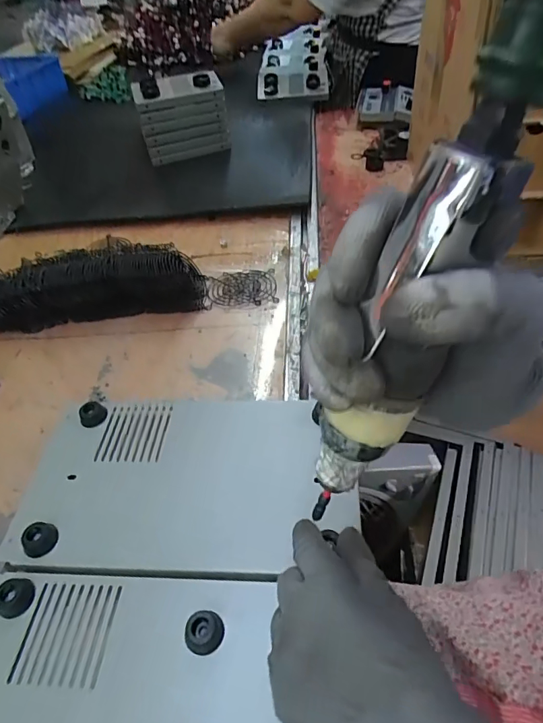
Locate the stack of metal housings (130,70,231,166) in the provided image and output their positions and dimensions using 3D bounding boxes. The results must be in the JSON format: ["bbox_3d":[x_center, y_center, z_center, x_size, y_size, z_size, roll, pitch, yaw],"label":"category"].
[{"bbox_3d":[-0.157,-0.442,0.826,0.153,0.133,0.095,-8,46,-1],"label":"stack of metal housings"}]

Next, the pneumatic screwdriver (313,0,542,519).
[{"bbox_3d":[0.056,-0.024,0.174,0.025,0.248,0.026,-11,43,-32],"label":"pneumatic screwdriver"}]

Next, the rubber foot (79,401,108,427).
[{"bbox_3d":[-0.166,0.049,0.428,0.024,0.013,0.021,-30,51,-21],"label":"rubber foot"}]

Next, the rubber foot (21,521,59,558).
[{"bbox_3d":[-0.175,0.133,0.347,0.020,0.014,0.024,23,53,26],"label":"rubber foot"}]

